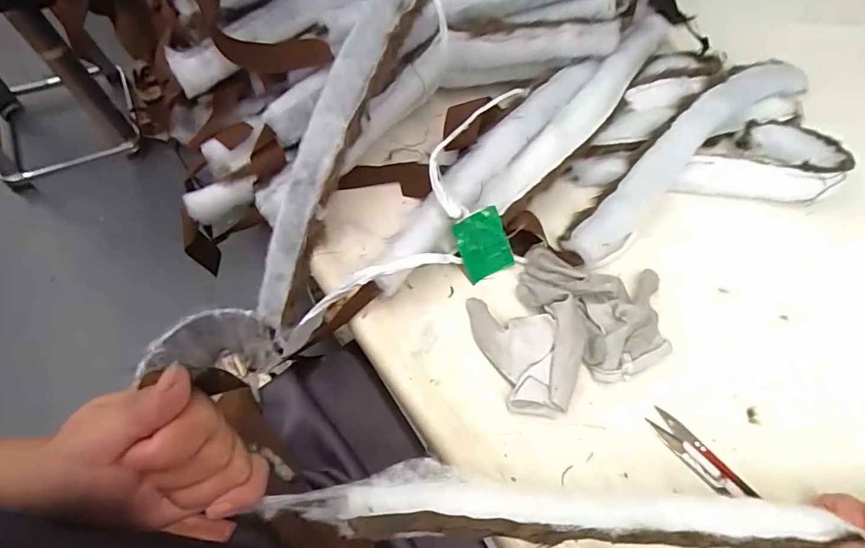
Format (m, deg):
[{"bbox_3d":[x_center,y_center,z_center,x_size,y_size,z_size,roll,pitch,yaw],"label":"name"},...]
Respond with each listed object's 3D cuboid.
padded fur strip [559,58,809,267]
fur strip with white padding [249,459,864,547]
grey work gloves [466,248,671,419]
[{"bbox_3d":[0.262,-0.131,0.468,0.374,0.033,0.055,-37,70,-19],"label":"padded fur strip"},{"bbox_3d":[0.082,0.135,0.272,0.331,0.023,0.036,7,62,-8],"label":"fur strip with white padding"},{"bbox_3d":[0.116,0.032,0.381,0.161,0.035,0.118,-22,66,-13],"label":"grey work gloves"}]

